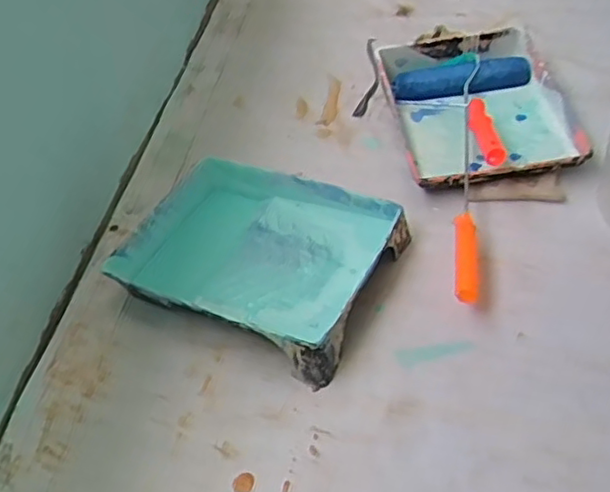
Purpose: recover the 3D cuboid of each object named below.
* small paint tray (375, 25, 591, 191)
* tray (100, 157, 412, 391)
[{"bbox_3d":[0.281,-0.245,1.083,0.271,0.075,0.355,-10,45,-1],"label":"small paint tray"},{"bbox_3d":[-0.063,0.010,0.915,0.345,0.080,0.273,18,50,24],"label":"tray"}]

